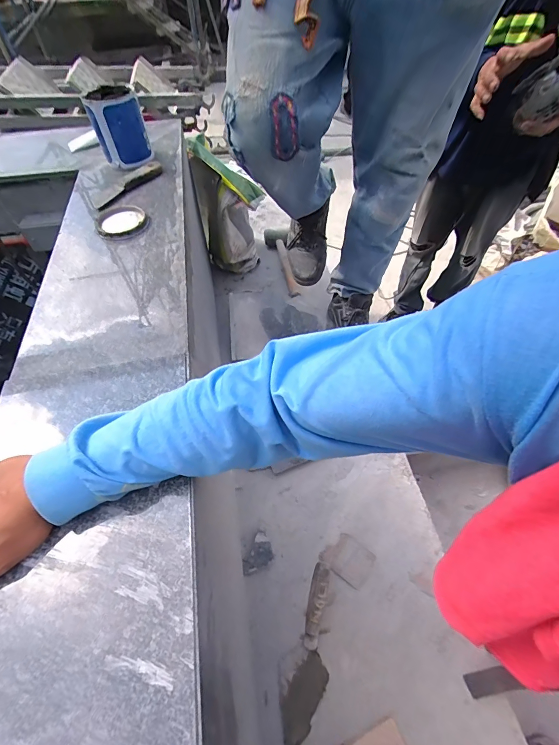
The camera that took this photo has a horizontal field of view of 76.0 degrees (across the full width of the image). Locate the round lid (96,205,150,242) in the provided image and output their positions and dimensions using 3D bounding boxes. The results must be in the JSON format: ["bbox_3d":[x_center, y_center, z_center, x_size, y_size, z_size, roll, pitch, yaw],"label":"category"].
[{"bbox_3d":[-0.275,-0.262,0.625,0.086,0.010,0.092,-2,54,2],"label":"round lid"}]

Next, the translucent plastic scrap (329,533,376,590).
[{"bbox_3d":[0.143,0.372,0.710,0.075,0.011,0.076,31,61,22],"label":"translucent plastic scrap"}]

